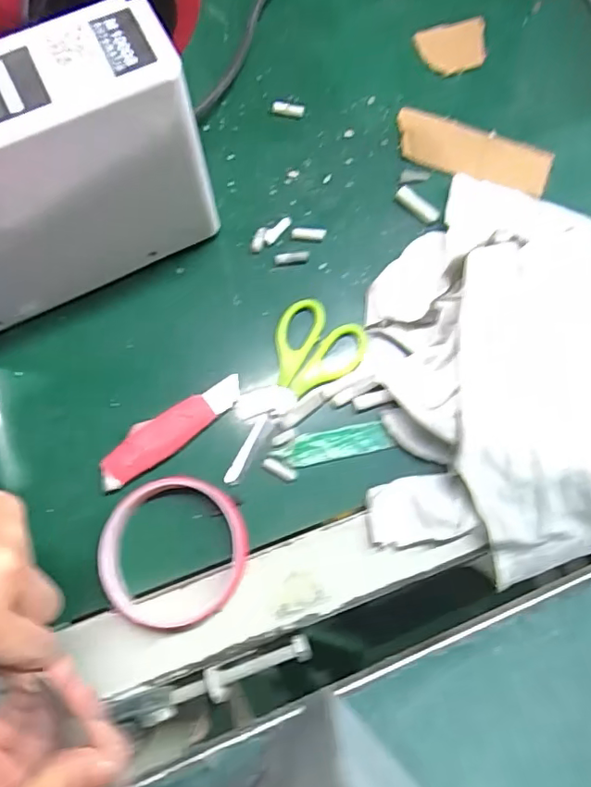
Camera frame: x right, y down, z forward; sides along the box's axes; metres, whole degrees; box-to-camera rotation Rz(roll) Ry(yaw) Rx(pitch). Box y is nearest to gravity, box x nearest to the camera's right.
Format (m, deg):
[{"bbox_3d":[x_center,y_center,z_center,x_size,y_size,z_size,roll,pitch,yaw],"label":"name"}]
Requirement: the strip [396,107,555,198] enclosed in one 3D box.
[{"bbox_3d":[0.130,-0.179,0.416,0.115,0.006,0.045,21,77,4],"label":"strip"}]

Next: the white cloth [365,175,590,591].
[{"bbox_3d":[0.125,-0.011,0.339,0.154,0.069,0.232,1,75,1],"label":"white cloth"}]

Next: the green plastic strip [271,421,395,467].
[{"bbox_3d":[0.023,0.034,0.361,0.074,0.004,0.019,-9,77,-3],"label":"green plastic strip"}]

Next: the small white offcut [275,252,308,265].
[{"bbox_3d":[-0.003,-0.095,0.392,0.023,0.004,0.007,-4,77,-2],"label":"small white offcut"}]

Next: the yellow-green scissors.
[{"bbox_3d":[-0.006,0.001,0.370,0.058,0.004,0.130,31,78,6],"label":"yellow-green scissors"}]

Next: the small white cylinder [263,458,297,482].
[{"bbox_3d":[-0.010,0.048,0.357,0.022,0.004,0.008,30,78,6],"label":"small white cylinder"}]

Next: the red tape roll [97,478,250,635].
[{"bbox_3d":[-0.073,0.096,0.340,0.085,0.019,0.086,0,77,-1],"label":"red tape roll"}]

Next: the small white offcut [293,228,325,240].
[{"bbox_3d":[0.009,-0.112,0.394,0.024,0.004,0.009,6,77,0],"label":"small white offcut"}]

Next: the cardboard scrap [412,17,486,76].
[{"bbox_3d":[0.123,-0.272,0.440,0.053,0.005,0.041,-19,84,4],"label":"cardboard scrap"}]

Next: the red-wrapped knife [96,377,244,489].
[{"bbox_3d":[-0.079,0.024,0.361,0.101,0.012,0.026,-34,80,-8],"label":"red-wrapped knife"}]

